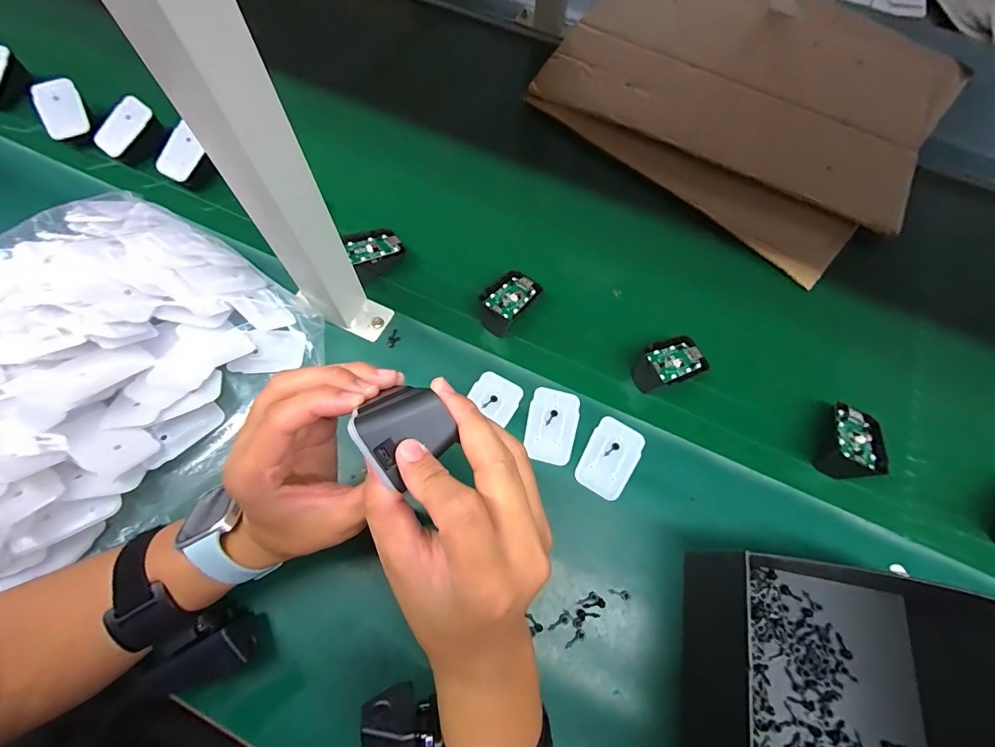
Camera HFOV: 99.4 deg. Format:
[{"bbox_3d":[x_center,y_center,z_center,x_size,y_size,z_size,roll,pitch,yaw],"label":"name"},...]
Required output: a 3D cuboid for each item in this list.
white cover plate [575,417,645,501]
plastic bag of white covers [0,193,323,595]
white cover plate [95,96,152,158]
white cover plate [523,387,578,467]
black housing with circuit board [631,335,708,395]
[{"bbox_3d":[0.101,0.075,0.376,0.044,0.004,0.069,29,70,9],"label":"white cover plate"},{"bbox_3d":[-0.360,-0.004,0.354,0.281,0.081,0.335,34,70,11],"label":"plastic bag of white covers"},{"bbox_3d":[-0.432,-0.283,0.488,0.077,0.026,0.008,-37,47,11],"label":"white cover plate"},{"bbox_3d":[0.050,0.048,0.387,0.045,0.004,0.069,13,66,1],"label":"white cover plate"},{"bbox_3d":[0.165,-0.008,0.411,0.074,0.037,0.042,-21,70,-11],"label":"black housing with circuit board"}]

